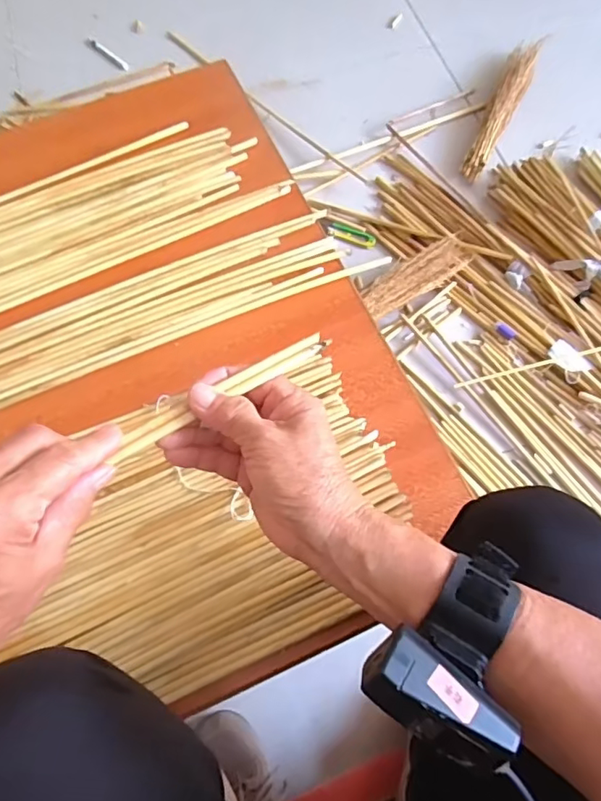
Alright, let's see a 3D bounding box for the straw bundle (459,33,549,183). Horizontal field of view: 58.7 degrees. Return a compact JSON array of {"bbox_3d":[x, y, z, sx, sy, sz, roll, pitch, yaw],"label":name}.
[{"bbox_3d":[0.367,-0.531,0.966,0.053,0.046,0.324,22,70,10],"label":"straw bundle"}]

